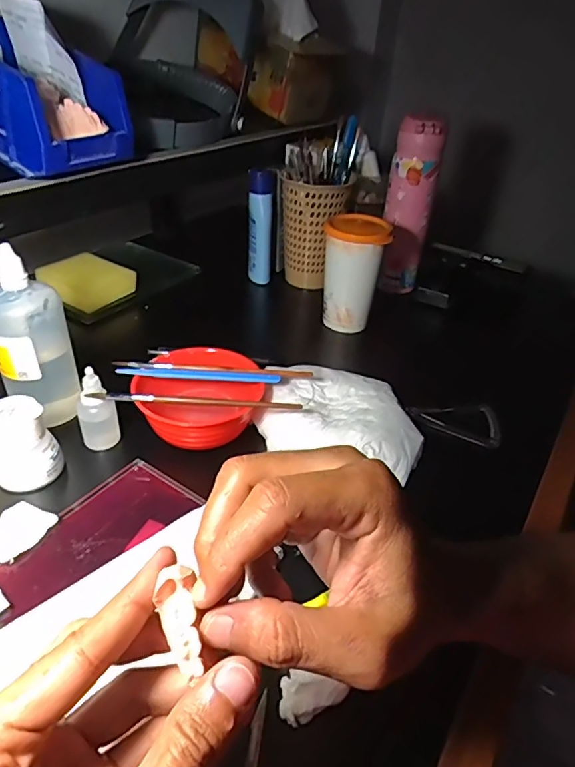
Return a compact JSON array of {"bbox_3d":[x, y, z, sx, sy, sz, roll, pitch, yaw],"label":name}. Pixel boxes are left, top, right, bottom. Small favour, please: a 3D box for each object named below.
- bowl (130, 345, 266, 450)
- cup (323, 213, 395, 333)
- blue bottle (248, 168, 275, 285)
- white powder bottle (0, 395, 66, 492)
[{"bbox_3d":[-0.079,0.009,0.439,0.102,0.044,0.086,-14,40,-23],"label":"bowl"},{"bbox_3d":[0.079,-0.131,0.611,0.070,0.124,0.078,14,38,12],"label":"cup"},{"bbox_3d":[-0.037,-0.213,0.691,0.032,0.146,0.035,4,36,-2],"label":"blue bottle"},{"bbox_3d":[-0.207,0.044,0.395,0.047,0.056,0.045,-21,44,-31],"label":"white powder bottle"}]

